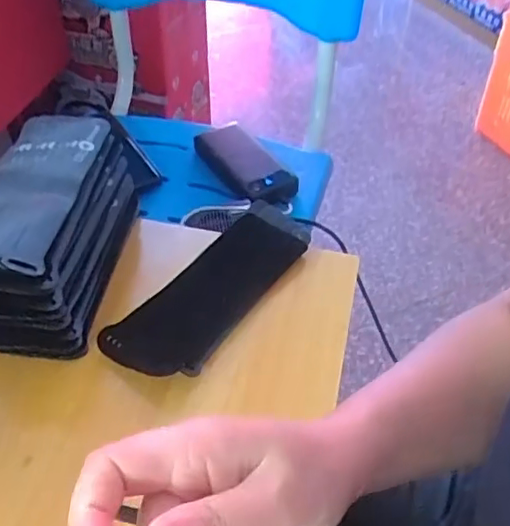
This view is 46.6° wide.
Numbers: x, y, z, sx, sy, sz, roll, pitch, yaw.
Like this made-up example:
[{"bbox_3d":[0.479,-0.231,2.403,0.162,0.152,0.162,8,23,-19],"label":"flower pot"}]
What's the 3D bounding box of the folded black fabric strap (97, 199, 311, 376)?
[{"bbox_3d":[-0.027,0.013,0.516,0.070,0.012,0.228,28,52,22],"label":"folded black fabric strap"}]

